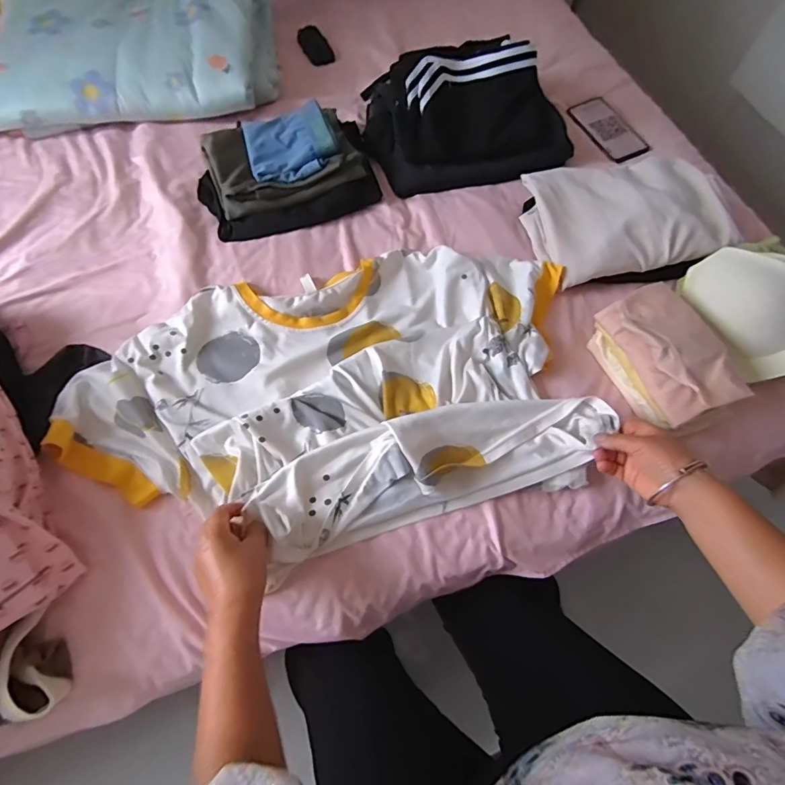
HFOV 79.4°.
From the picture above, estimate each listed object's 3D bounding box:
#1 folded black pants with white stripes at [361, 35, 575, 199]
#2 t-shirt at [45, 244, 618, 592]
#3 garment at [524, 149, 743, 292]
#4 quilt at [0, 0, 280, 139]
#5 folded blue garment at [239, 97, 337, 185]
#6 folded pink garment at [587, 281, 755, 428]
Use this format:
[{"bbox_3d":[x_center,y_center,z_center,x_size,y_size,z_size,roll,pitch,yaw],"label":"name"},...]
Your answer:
[{"bbox_3d":[0.121,-0.498,0.817,0.329,0.119,0.262,-9,65,-5],"label":"folded black pants with white stripes"},{"bbox_3d":[-0.072,-0.001,0.618,0.663,0.049,0.388,-15,66,-8],"label":"t-shirt"},{"bbox_3d":[0.361,-0.284,0.750,0.289,0.069,0.231,-13,66,-7],"label":"garment"},{"bbox_3d":[-0.498,-0.661,0.901,0.531,0.105,0.347,-4,65,-3],"label":"quilt"},{"bbox_3d":[-0.167,-0.407,0.767,0.137,0.034,0.141,-15,66,-8],"label":"folded blue garment"},{"bbox_3d":[0.370,-0.052,0.640,0.121,0.082,0.184,-20,67,-10],"label":"folded pink garment"}]

